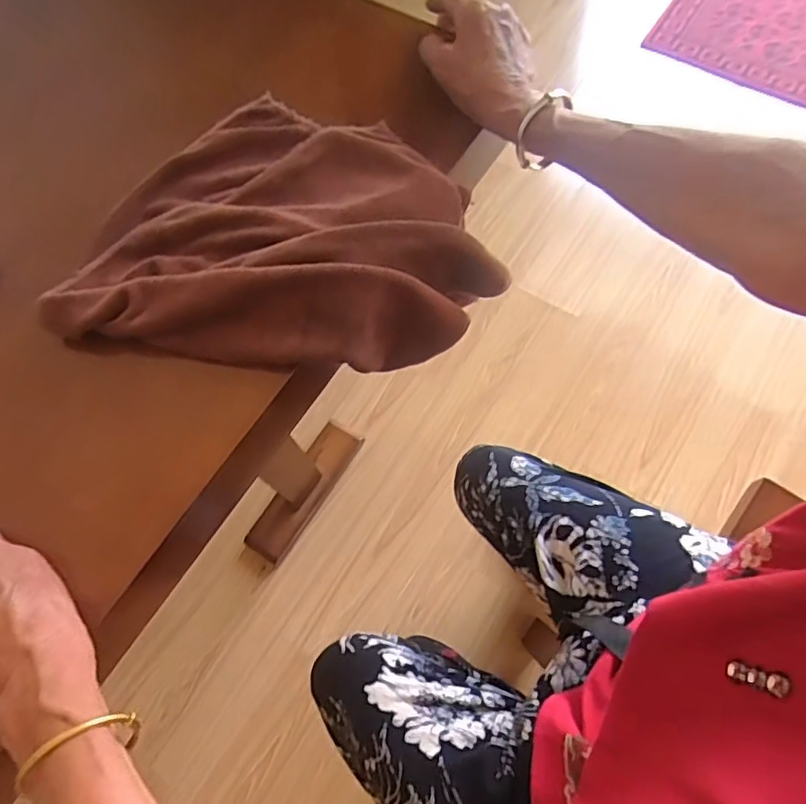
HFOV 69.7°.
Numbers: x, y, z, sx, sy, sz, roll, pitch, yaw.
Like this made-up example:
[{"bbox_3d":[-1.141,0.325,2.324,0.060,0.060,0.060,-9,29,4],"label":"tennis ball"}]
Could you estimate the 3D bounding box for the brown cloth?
[{"bbox_3d":[-0.079,-0.125,0.443,0.293,0.086,0.218,5,69,4],"label":"brown cloth"}]

